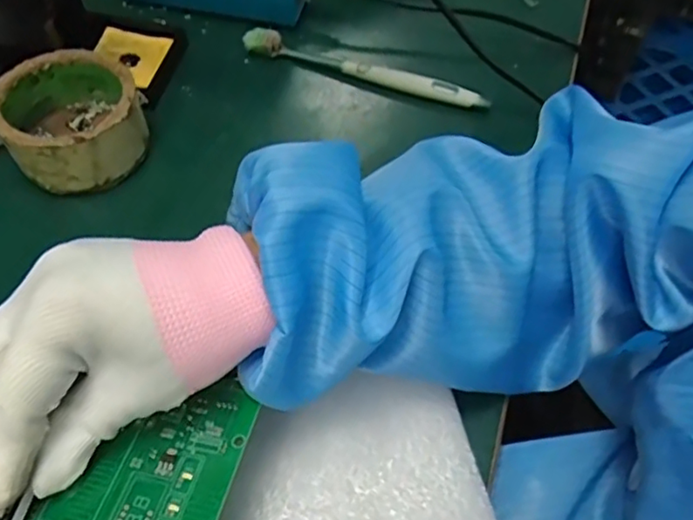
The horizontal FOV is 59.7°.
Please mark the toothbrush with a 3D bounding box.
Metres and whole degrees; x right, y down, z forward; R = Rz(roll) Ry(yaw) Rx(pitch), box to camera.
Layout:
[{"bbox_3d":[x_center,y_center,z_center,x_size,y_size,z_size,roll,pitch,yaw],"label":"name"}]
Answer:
[{"bbox_3d":[0.013,-0.144,0.448,0.186,0.018,0.019,17,58,9],"label":"toothbrush"}]

